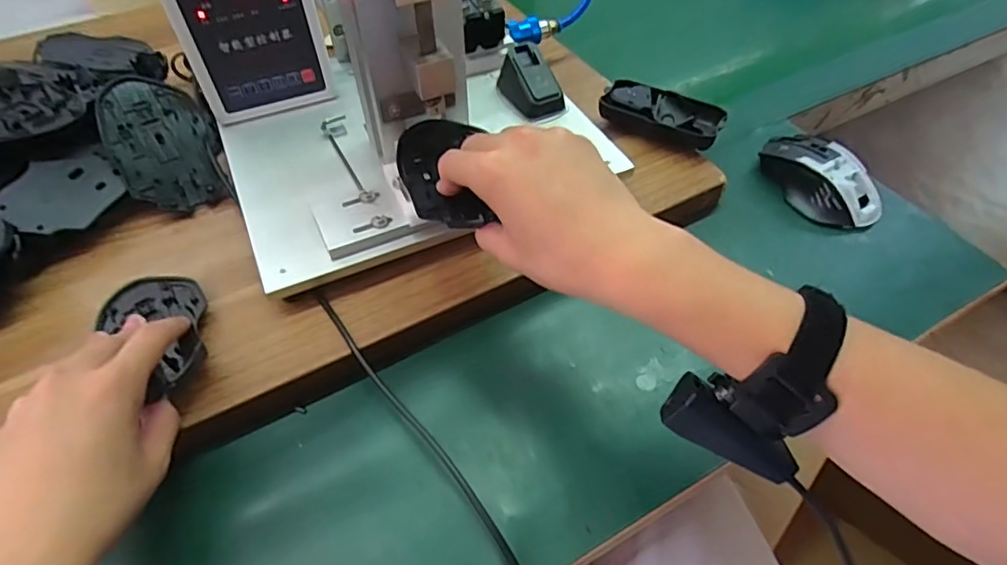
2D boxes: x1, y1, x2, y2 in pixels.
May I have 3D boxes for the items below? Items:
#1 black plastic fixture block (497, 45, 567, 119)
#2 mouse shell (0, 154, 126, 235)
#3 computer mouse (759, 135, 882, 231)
[{"bbox_3d":[0.023,-0.181,0.511,0.042,0.037,0.063,-27,57,-19],"label":"black plastic fixture block"},{"bbox_3d":[-0.340,-0.069,0.434,0.062,0.007,0.077,28,56,-5],"label":"mouse shell"},{"bbox_3d":[0.288,-0.098,0.514,0.067,0.039,0.117,-19,55,-14],"label":"computer mouse"}]

